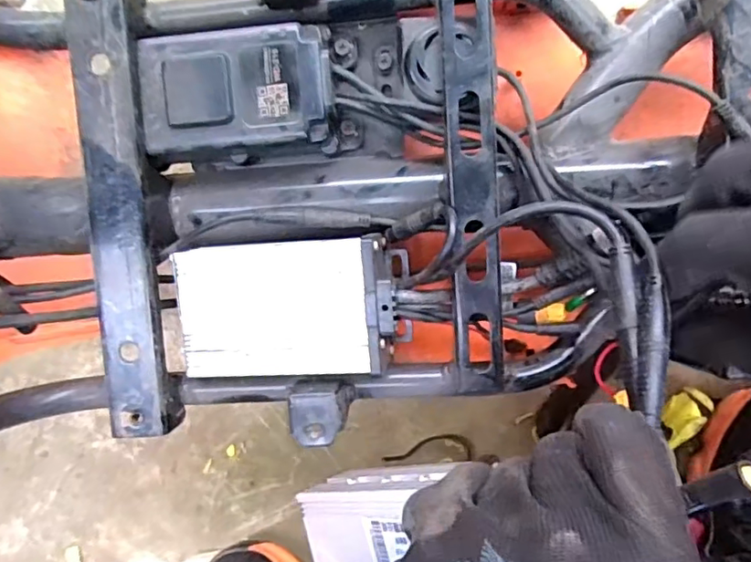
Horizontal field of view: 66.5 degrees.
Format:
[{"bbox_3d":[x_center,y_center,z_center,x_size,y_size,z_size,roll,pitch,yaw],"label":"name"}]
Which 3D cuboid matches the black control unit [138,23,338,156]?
[{"bbox_3d":[-0.068,-0.094,0.290,0.093,0.026,0.058,-3,89,3],"label":"black control unit"}]

